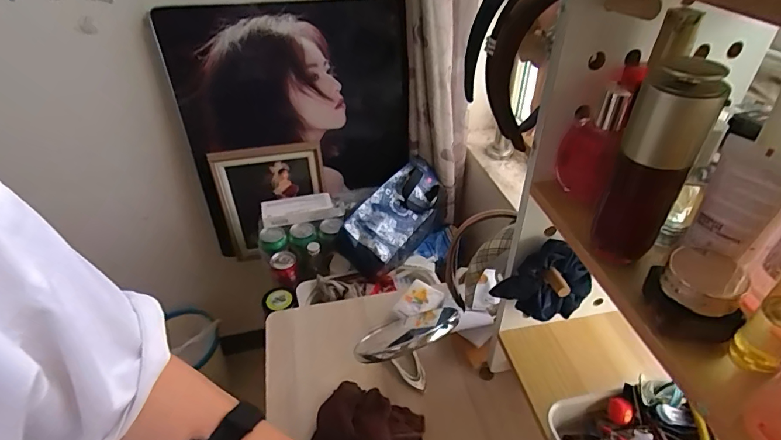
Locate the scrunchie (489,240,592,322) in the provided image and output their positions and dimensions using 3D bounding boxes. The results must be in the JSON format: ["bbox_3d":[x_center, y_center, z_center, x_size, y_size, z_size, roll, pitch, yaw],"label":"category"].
[{"bbox_3d":[0.173,0.072,0.483,0.109,0.095,0.033,-2,39,-2],"label":"scrunchie"}]

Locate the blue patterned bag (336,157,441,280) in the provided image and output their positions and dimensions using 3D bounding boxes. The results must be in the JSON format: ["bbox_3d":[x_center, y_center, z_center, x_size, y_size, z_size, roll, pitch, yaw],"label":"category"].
[{"bbox_3d":[0.015,-0.009,0.986,0.134,0.128,0.296,23,45,26],"label":"blue patterned bag"}]

